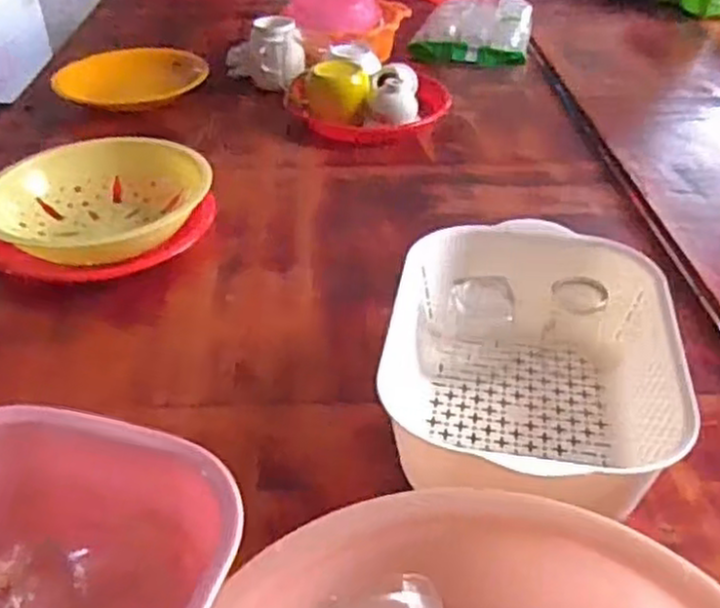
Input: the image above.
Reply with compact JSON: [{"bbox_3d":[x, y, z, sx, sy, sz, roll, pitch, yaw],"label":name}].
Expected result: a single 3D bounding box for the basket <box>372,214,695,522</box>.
[{"bbox_3d":[0.139,0.054,0.603,0.223,0.098,0.271,6,39,11],"label":"basket"}]

